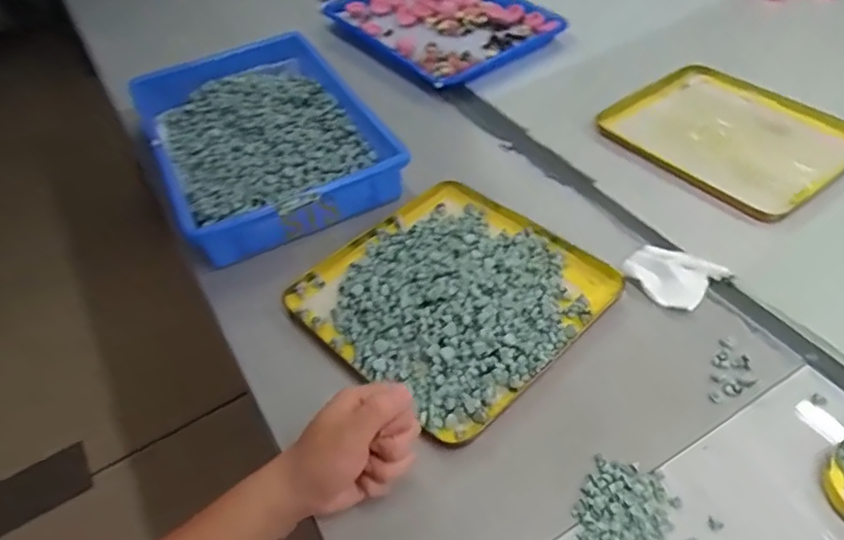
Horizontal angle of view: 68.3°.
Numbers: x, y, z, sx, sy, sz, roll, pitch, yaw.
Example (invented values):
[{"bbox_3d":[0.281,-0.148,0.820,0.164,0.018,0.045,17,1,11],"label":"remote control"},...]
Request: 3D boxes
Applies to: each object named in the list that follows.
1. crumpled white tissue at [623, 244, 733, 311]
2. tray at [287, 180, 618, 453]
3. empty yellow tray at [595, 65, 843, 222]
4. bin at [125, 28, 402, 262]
[{"bbox_3d":[0.233,0.003,0.584,0.080,0.012,0.076,-36,52,-26],"label":"crumpled white tissue"},{"bbox_3d":[0.029,0.013,0.592,0.245,0.021,0.246,-36,52,-26],"label":"tray"},{"bbox_3d":[0.369,-0.164,0.738,0.235,0.021,0.251,-31,49,-22],"label":"empty yellow tray"},{"bbox_3d":[-0.212,-0.183,0.798,0.252,0.056,0.445,-21,46,-14],"label":"bin"}]

